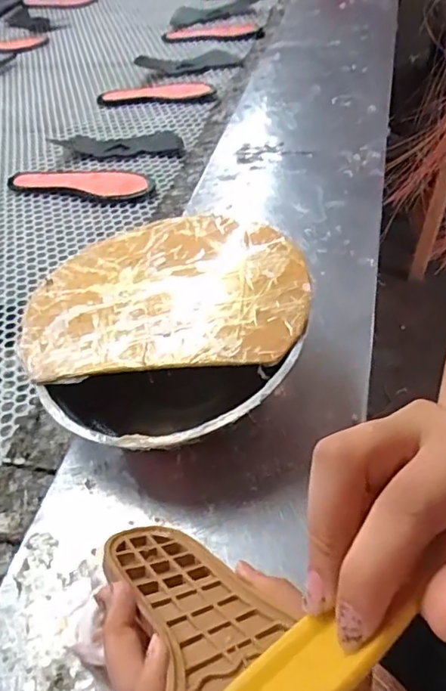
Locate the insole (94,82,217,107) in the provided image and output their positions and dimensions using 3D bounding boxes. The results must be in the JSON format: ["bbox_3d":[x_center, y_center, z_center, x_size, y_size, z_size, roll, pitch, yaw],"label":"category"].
[{"bbox_3d":[-0.120,-0.457,0.988,0.220,0.012,0.086,10,49,15],"label":"insole"}]

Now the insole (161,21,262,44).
[{"bbox_3d":[-0.027,-0.676,1.186,0.231,0.016,0.101,8,48,14],"label":"insole"}]

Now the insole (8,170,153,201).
[{"bbox_3d":[-0.205,-0.237,0.795,0.222,0.015,0.080,8,48,15],"label":"insole"}]

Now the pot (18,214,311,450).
[{"bbox_3d":[-0.044,-0.012,0.471,0.230,0.079,0.241,-3,47,3],"label":"pot"}]

